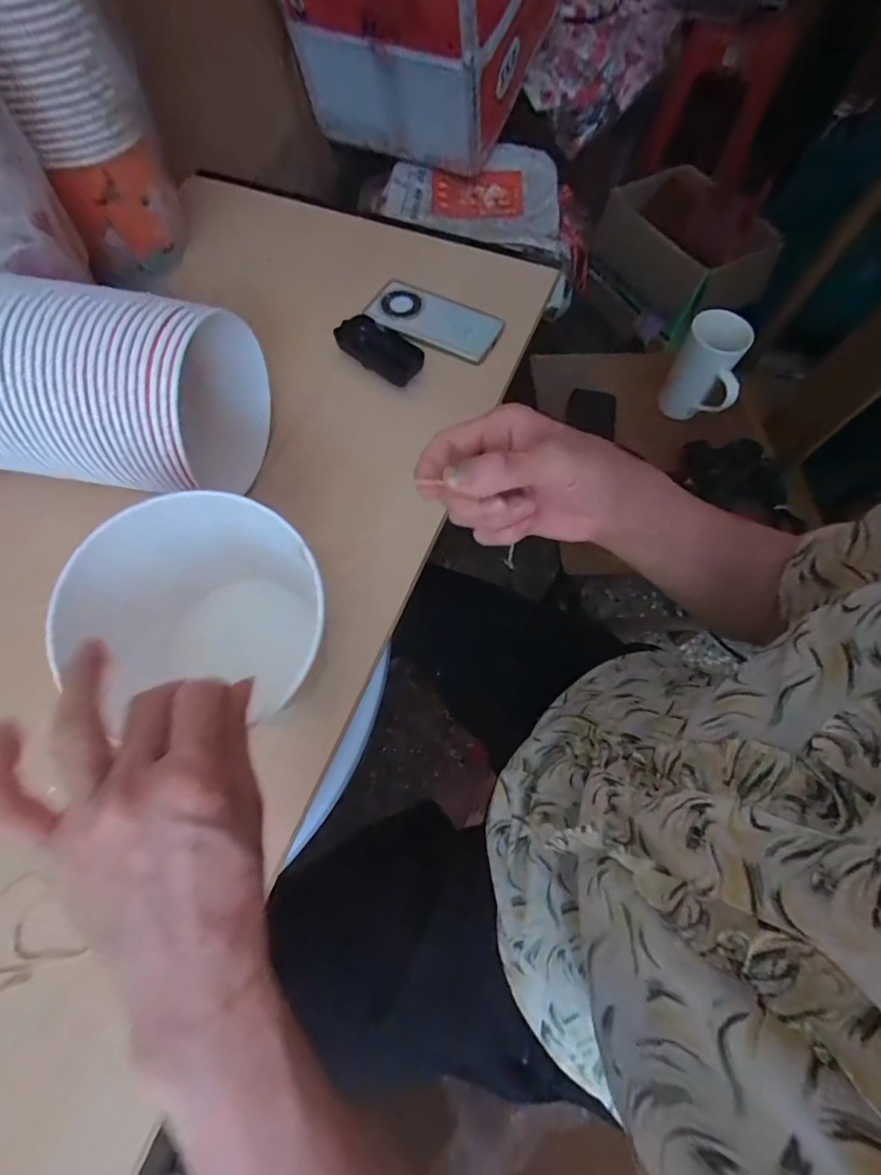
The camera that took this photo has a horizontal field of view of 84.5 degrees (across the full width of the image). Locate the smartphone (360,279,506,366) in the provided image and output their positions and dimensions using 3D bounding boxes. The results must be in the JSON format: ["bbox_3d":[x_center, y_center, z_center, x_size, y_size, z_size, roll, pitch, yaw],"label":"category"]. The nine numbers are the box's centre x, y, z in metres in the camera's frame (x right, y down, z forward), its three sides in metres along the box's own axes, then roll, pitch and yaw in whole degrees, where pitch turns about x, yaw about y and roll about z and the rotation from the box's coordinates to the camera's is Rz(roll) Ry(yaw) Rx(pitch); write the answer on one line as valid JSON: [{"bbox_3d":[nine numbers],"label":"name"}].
[{"bbox_3d":[-0.009,-0.335,0.604,0.165,0.010,0.082,21,67,7],"label":"smartphone"}]

